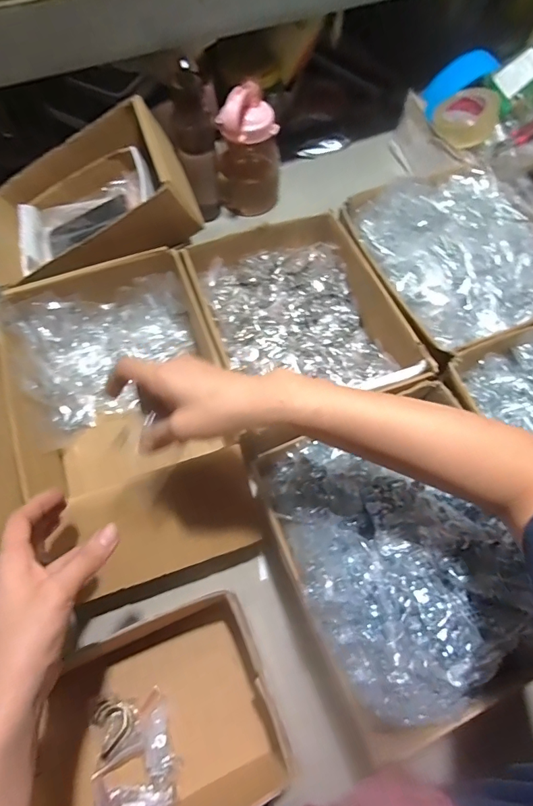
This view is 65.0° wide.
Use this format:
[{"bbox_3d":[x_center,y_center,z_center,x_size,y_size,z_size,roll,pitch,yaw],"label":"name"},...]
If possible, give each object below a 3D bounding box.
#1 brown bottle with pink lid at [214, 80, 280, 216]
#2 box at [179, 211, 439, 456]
[{"bbox_3d":[-0.031,-0.438,0.732,0.108,0.195,0.098,-3,65,-1],"label":"brown bottle with pink lid"},{"bbox_3d":[0.039,-0.109,0.608,0.249,0.108,0.315,-19,66,-8],"label":"box"}]

